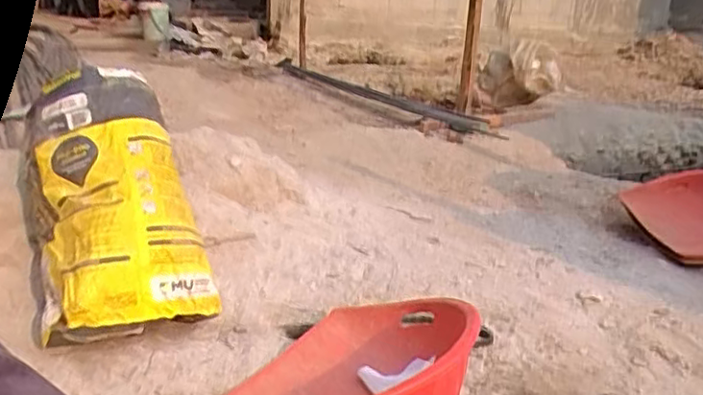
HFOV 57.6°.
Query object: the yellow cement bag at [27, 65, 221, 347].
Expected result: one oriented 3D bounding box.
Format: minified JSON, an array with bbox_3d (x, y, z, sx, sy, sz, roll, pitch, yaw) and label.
[{"bbox_3d":[-0.553,-0.020,1.464,0.327,0.185,0.696,-7,55,-27],"label":"yellow cement bag"}]

